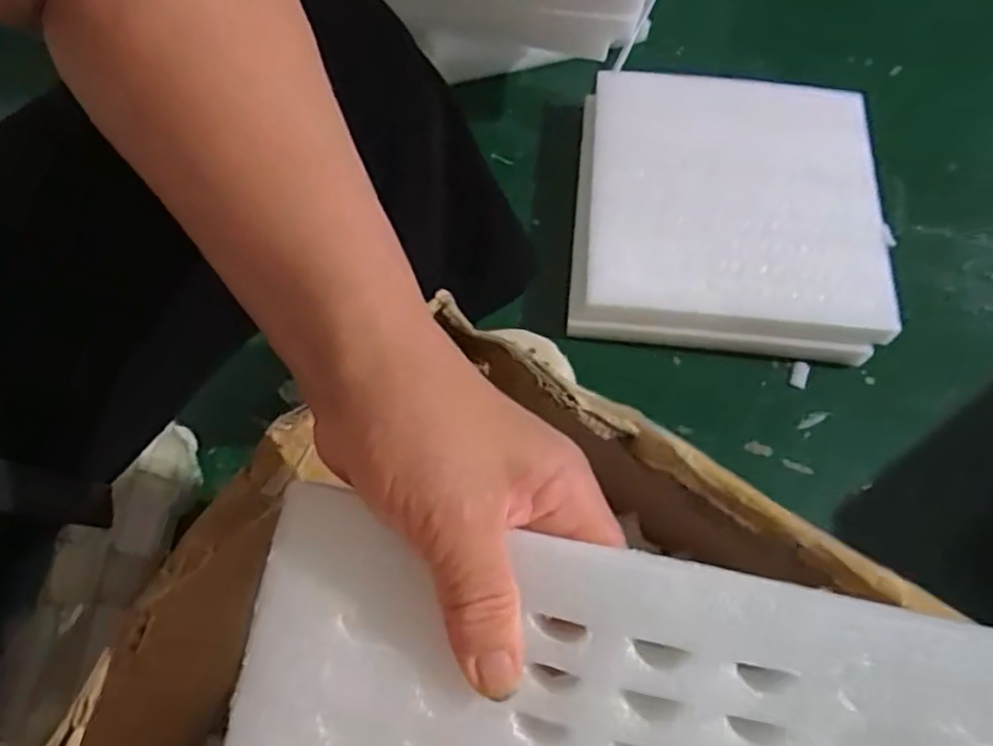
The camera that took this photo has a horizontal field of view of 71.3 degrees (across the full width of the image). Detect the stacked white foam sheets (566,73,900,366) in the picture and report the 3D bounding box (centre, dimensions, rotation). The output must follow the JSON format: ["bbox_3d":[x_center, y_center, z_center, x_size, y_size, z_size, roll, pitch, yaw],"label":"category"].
[{"bbox_3d":[0.265,-0.194,0.824,0.340,0.074,0.351,5,65,1],"label":"stacked white foam sheets"}]

